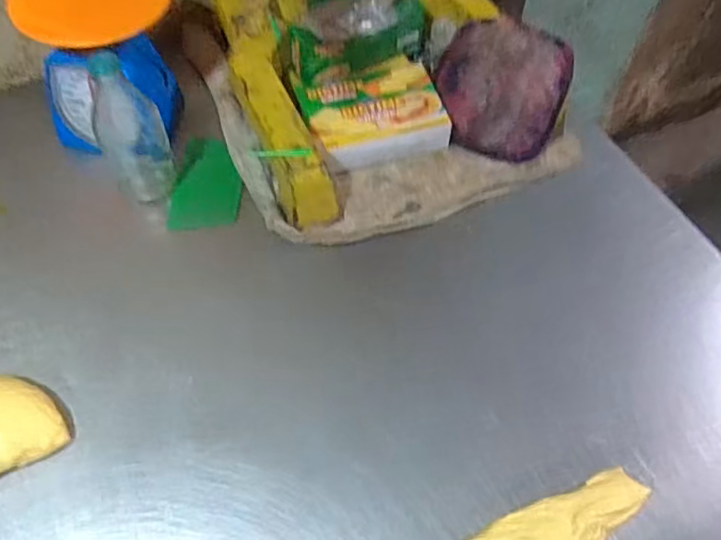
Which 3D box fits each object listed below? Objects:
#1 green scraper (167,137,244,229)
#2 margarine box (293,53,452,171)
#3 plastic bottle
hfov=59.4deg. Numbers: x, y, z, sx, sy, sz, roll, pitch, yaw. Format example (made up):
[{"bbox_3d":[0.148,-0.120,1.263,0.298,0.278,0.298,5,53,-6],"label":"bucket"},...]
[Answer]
[{"bbox_3d":[-0.170,-0.099,0.714,0.077,0.008,0.120,4,66,6],"label":"green scraper"},{"bbox_3d":[0.013,-0.181,0.734,0.157,0.040,0.125,-13,60,-10],"label":"margarine box"},{"bbox_3d":[-0.235,-0.143,0.650,0.066,0.173,0.057,-22,62,-15],"label":"plastic bottle"}]

